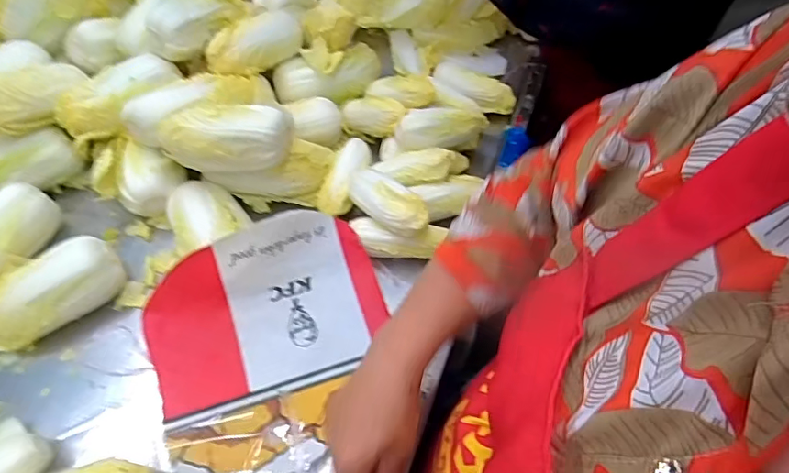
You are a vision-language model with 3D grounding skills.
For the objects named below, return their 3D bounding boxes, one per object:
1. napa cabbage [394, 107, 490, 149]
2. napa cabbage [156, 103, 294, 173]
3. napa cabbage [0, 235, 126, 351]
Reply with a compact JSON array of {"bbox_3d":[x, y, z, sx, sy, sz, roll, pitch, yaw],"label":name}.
[{"bbox_3d":[0.059,-0.134,0.642,0.118,0.036,0.044,-3,58,-2],"label":"napa cabbage"},{"bbox_3d":[-0.192,-0.112,0.584,0.142,0.056,0.058,-3,58,-2],"label":"napa cabbage"},{"bbox_3d":[-0.373,0.060,0.557,0.148,0.067,0.077,-39,66,-22],"label":"napa cabbage"}]

